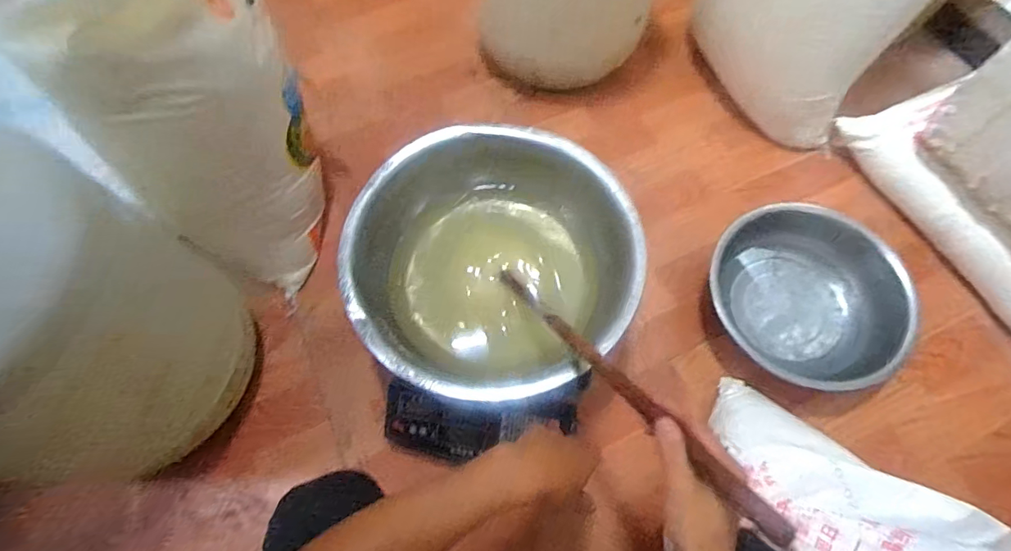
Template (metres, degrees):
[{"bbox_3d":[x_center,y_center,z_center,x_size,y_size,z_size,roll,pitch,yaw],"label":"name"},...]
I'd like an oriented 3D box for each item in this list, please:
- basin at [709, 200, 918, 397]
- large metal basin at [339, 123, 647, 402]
[{"bbox_3d":[0.550,0.031,0.904,0.344,0.108,0.282,33,71,14],"label":"basin"},{"bbox_3d":[-0.022,-0.014,0.828,0.443,0.174,0.434,0,66,1],"label":"large metal basin"}]

